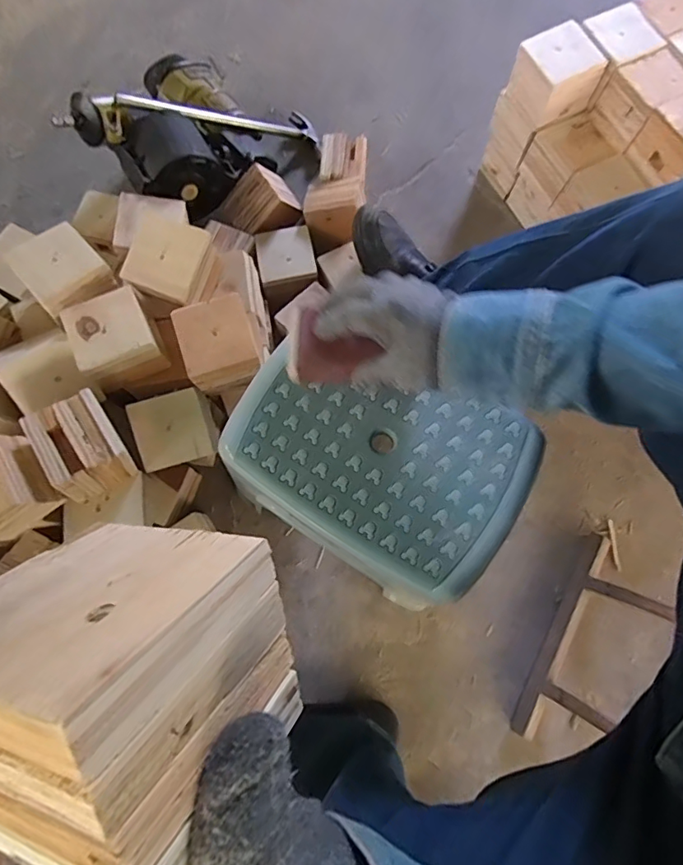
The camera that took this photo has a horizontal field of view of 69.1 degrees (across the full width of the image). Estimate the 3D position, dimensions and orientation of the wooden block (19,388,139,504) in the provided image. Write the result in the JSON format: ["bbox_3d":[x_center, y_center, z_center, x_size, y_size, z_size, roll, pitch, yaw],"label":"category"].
[{"bbox_3d":[-0.308,0.020,0.603,0.091,0.094,0.099,-33,79,-8],"label":"wooden block"}]

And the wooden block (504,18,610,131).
[{"bbox_3d":[0.327,-0.544,0.759,0.099,0.078,0.099,-27,78,-7],"label":"wooden block"}]

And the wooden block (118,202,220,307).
[{"bbox_3d":[-0.222,-0.226,0.659,0.112,0.052,0.111,20,77,4],"label":"wooden block"}]

